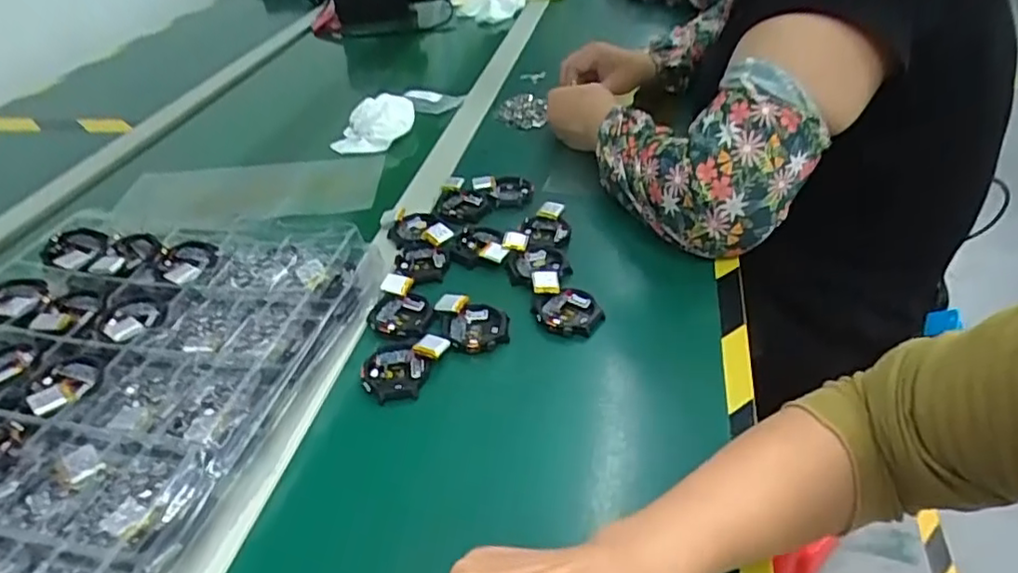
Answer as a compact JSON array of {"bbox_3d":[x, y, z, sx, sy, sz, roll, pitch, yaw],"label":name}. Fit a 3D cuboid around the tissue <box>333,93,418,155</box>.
[{"bbox_3d":[-0.165,-0.197,0.760,0.093,0.058,0.065,2,39,9],"label":"tissue"}]

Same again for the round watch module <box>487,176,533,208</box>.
[{"bbox_3d":[0.003,-0.097,0.643,0.042,0.011,0.046,-3,38,3],"label":"round watch module"}]

